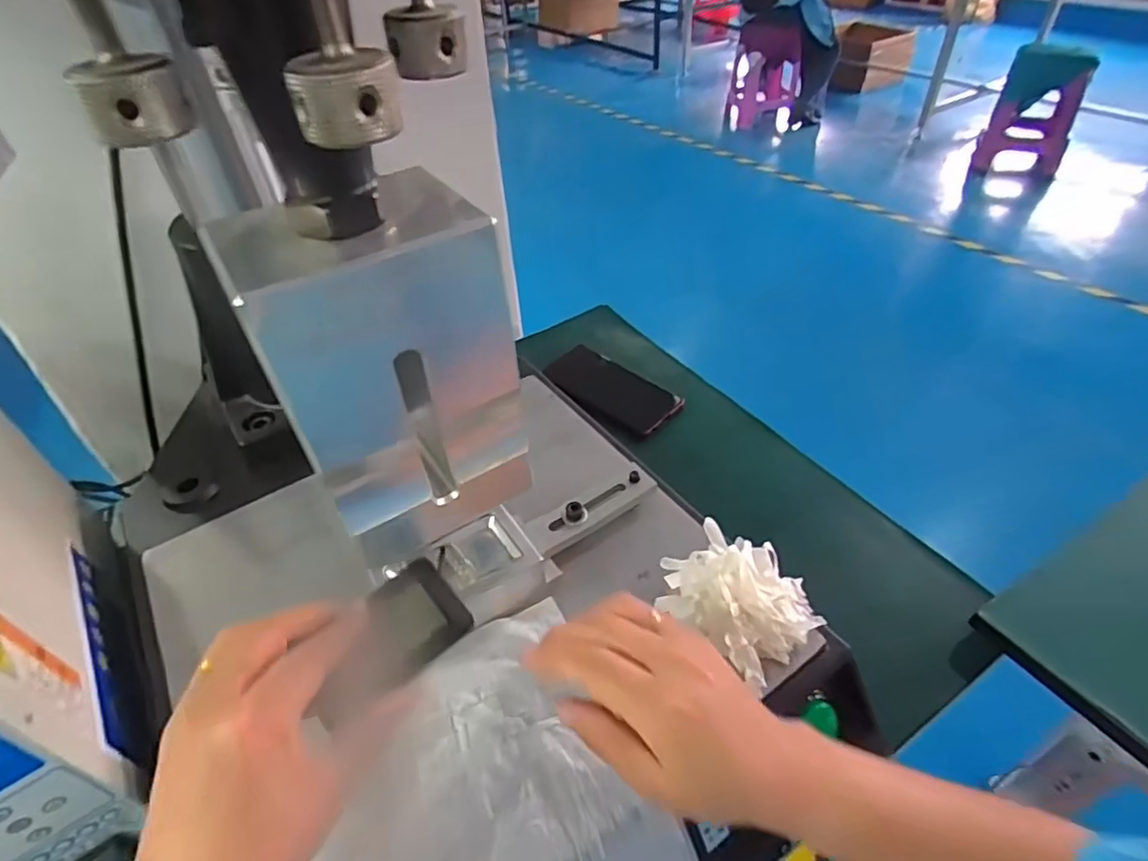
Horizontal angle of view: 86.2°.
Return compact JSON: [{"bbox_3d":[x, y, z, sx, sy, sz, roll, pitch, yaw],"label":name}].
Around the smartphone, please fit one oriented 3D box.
[{"bbox_3d":[0.036,-0.050,0.692,0.078,0.013,0.162,-33,50,-27],"label":"smartphone"}]

